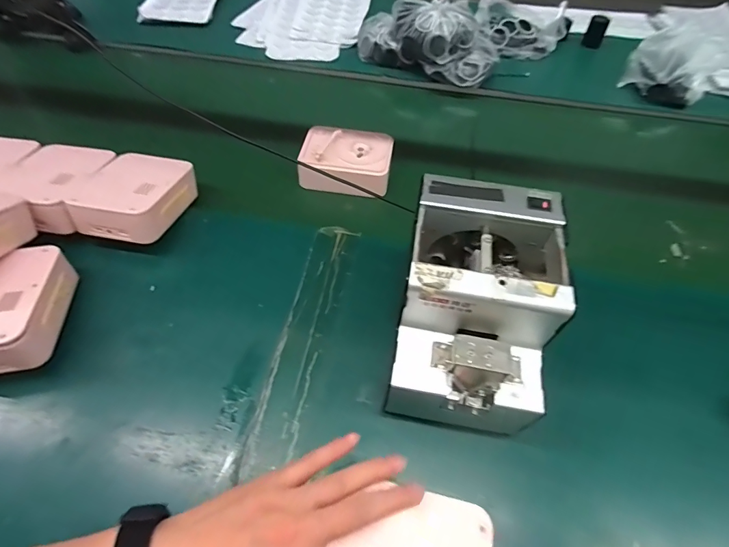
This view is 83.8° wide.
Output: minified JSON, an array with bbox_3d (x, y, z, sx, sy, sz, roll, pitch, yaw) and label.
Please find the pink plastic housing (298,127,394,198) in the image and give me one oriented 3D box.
[{"bbox_3d":[-0.026,-0.164,0.591,0.126,0.050,0.099,8,54,3],"label":"pink plastic housing"}]

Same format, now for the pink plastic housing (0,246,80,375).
[{"bbox_3d":[-0.370,0.035,0.412,0.106,0.058,0.129,-5,54,-6],"label":"pink plastic housing"}]

